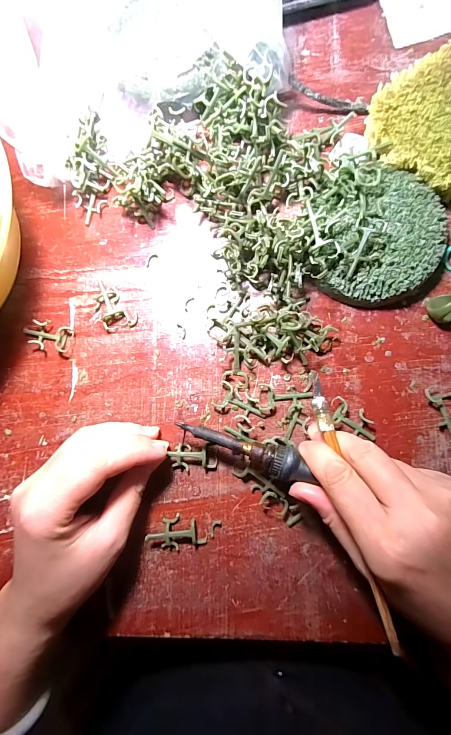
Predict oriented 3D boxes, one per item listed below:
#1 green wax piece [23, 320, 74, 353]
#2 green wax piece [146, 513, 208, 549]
[{"bbox_3d":[-0.146,-0.026,0.266,0.040,0.011,0.023,9,85,4],"label":"green wax piece"},{"bbox_3d":[-0.037,0.123,0.242,0.041,0.012,0.023,-10,84,3],"label":"green wax piece"}]

